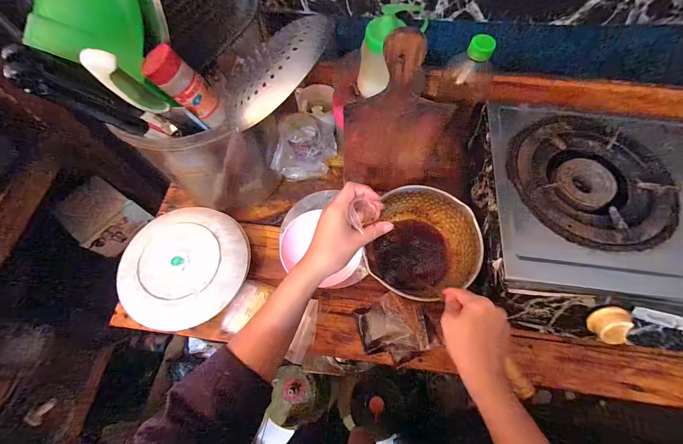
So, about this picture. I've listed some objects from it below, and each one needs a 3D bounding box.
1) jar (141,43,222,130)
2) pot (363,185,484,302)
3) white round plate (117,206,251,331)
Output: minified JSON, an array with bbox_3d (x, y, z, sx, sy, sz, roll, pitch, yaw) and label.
[{"bbox_3d":[-0.192,-0.164,0.370,0.040,0.100,0.038,-14,57,23],"label":"jar"},{"bbox_3d":[0.135,0.035,0.492,0.164,0.076,0.167,0,65,0],"label":"pot"},{"bbox_3d":[-0.247,0.065,0.466,0.182,0.043,0.187,0,65,0],"label":"white round plate"}]

